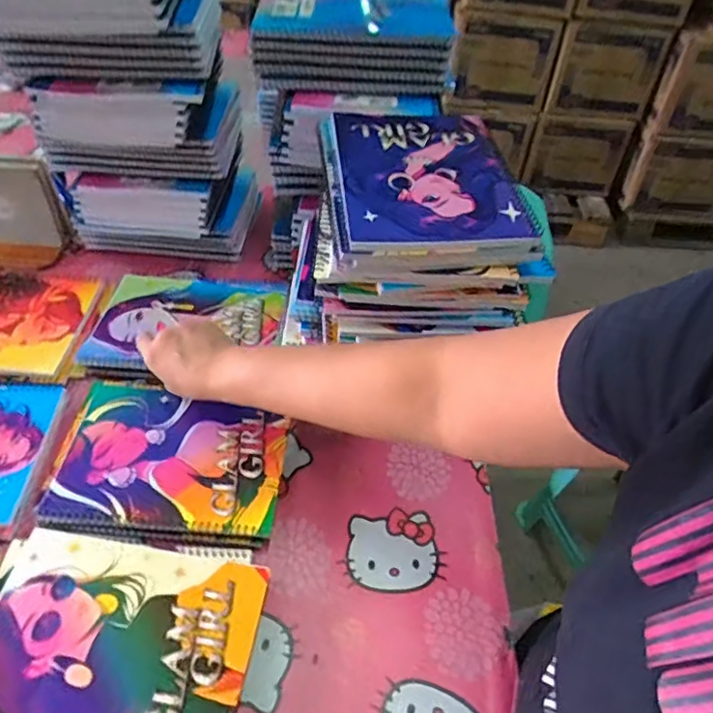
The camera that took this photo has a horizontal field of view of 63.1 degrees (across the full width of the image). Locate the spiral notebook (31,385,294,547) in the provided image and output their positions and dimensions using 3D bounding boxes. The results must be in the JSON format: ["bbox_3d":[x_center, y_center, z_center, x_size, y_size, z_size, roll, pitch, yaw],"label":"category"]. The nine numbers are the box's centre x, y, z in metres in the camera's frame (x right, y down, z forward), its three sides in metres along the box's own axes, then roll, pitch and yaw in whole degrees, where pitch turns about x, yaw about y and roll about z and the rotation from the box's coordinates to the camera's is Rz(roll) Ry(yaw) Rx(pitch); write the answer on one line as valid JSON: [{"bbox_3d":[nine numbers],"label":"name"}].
[{"bbox_3d":[-0.171,0.096,0.547,0.201,0.022,0.151,6,48,1],"label":"spiral notebook"}]

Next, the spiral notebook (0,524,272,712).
[{"bbox_3d":[-0.179,0.206,0.431,0.201,0.009,0.153,7,48,3],"label":"spiral notebook"}]

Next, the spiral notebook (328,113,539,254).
[{"bbox_3d":[0.055,-0.161,0.501,0.151,0.012,0.206,-2,48,-6],"label":"spiral notebook"}]

